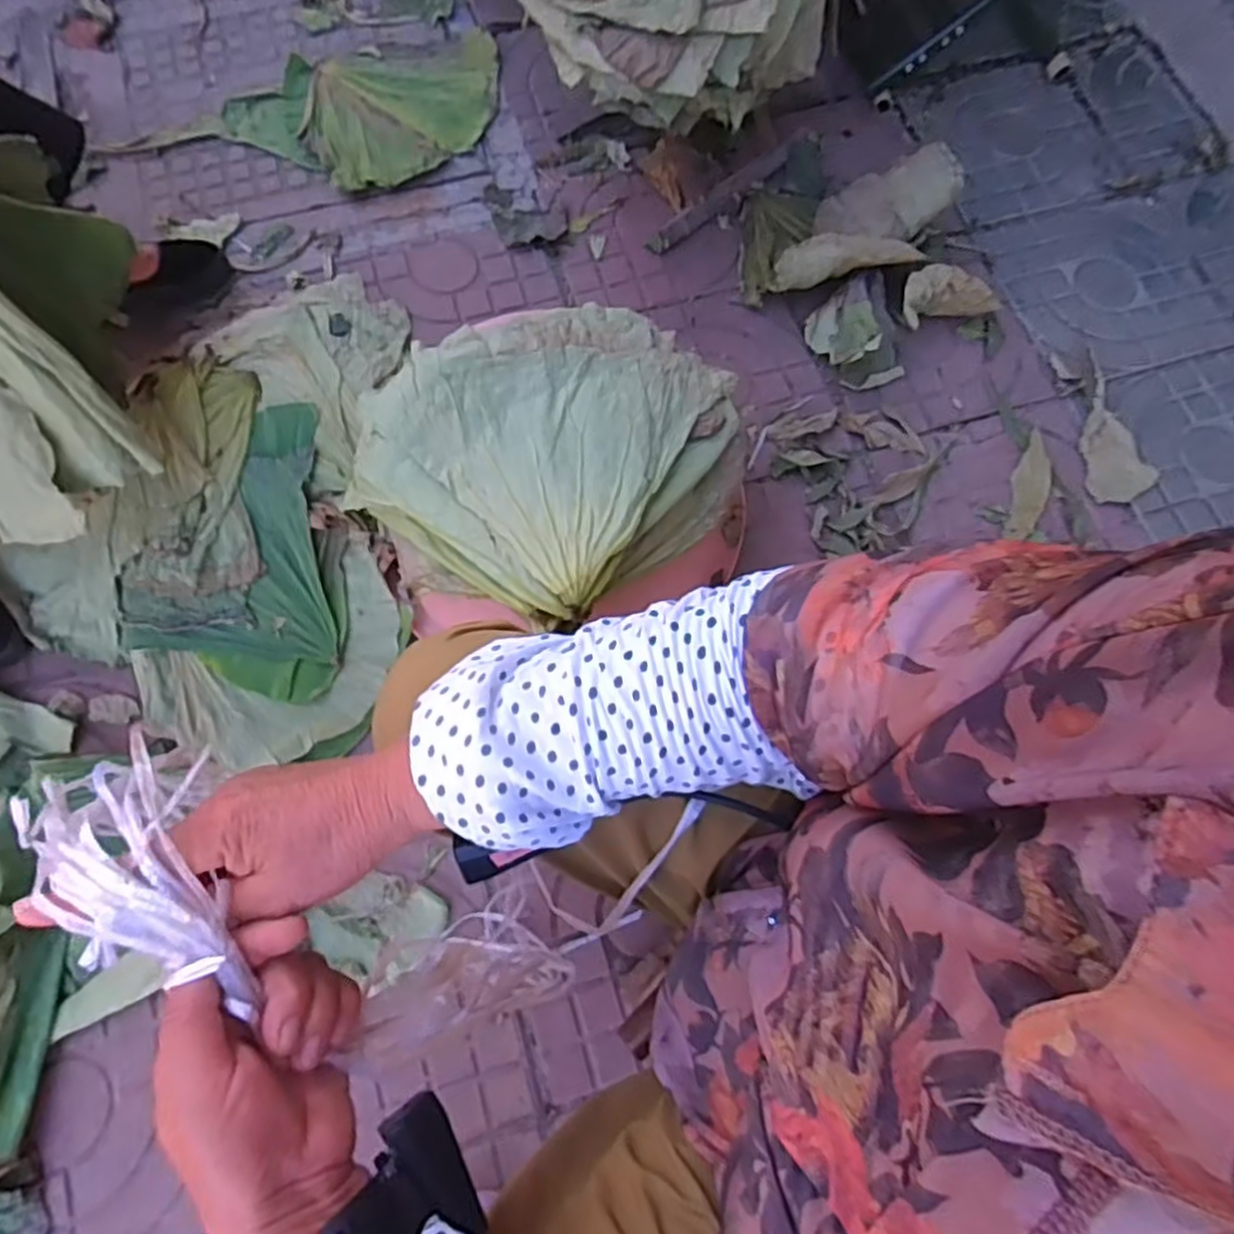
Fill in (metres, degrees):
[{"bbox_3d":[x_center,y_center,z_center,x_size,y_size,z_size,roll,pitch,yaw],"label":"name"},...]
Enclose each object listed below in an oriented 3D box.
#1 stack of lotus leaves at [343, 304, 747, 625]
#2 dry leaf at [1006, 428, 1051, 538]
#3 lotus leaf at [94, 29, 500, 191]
[{"bbox_3d":[-0.072,-0.187,0.807,0.355,0.120,0.384,41,75,12],"label":"stack of lotus leaves"},{"bbox_3d":[0.556,-0.181,1.022,0.048,0.006,0.161,22,73,8],"label":"dry leaf"},{"bbox_3d":[-0.487,-0.804,1.241,0.601,0.022,0.305,-11,71,-3],"label":"lotus leaf"}]

